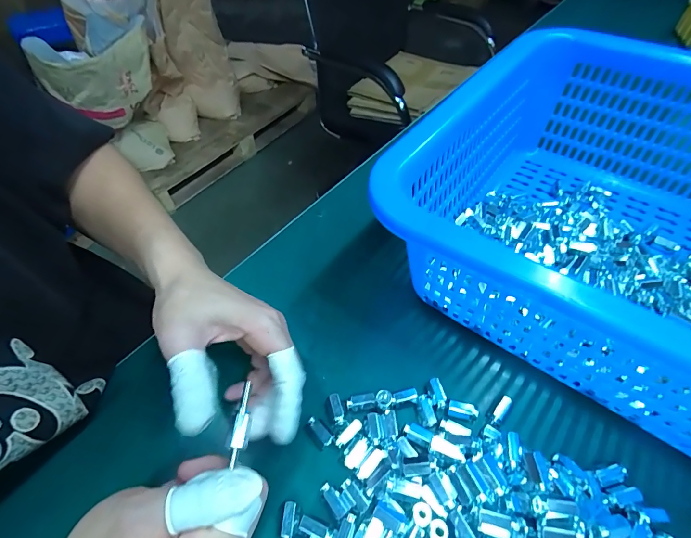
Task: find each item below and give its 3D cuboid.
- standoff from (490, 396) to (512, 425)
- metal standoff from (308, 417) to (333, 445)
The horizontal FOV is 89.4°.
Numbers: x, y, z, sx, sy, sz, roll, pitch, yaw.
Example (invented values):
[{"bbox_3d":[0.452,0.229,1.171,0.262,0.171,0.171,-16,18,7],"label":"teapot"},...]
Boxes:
[{"bbox_3d":[0.115,0.106,0.259,0.007,0.007,0.024,33,60,25],"label":"standoff"},{"bbox_3d":[-0.018,0.118,0.254,0.008,0.007,0.022,-37,60,-24],"label":"metal standoff"}]

